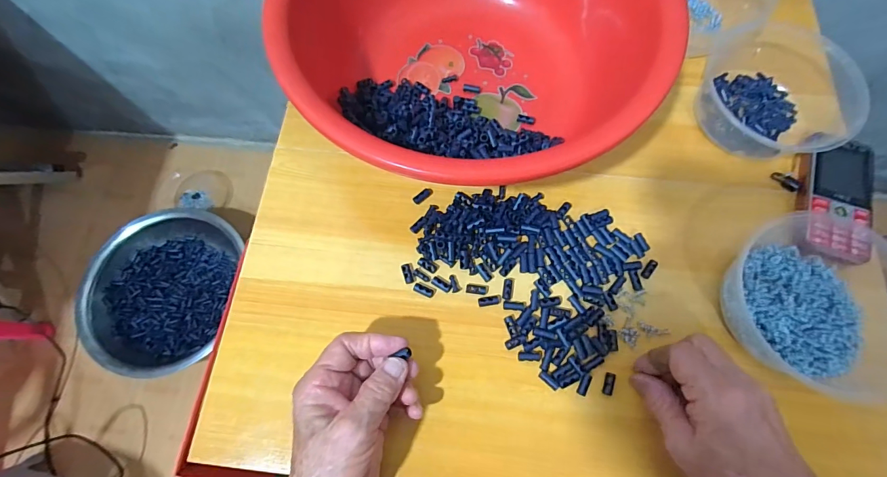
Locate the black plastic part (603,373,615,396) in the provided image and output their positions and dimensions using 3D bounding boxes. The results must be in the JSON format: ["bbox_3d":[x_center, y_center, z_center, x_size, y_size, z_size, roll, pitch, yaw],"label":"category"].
[{"bbox_3d":[0.141,0.123,0.337,0.009,0.004,0.019,19,72,8],"label":"black plastic part"}]

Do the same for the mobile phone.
[{"bbox_3d":[0.374,-0.037,0.381,0.059,0.018,0.129,18,72,7],"label":"mobile phone"}]

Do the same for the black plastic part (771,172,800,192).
[{"bbox_3d":[0.342,-0.059,0.396,0.015,0.007,0.025,-39,74,-12],"label":"black plastic part"}]

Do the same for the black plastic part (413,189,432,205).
[{"bbox_3d":[-0.021,-0.043,0.396,0.021,0.005,0.008,-41,75,-12],"label":"black plastic part"}]

